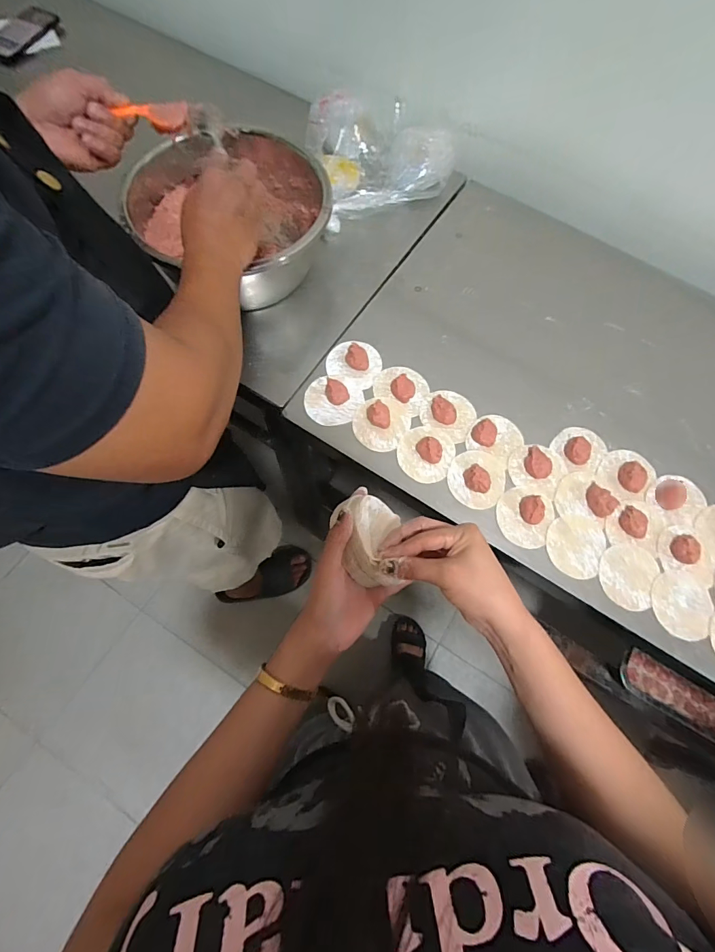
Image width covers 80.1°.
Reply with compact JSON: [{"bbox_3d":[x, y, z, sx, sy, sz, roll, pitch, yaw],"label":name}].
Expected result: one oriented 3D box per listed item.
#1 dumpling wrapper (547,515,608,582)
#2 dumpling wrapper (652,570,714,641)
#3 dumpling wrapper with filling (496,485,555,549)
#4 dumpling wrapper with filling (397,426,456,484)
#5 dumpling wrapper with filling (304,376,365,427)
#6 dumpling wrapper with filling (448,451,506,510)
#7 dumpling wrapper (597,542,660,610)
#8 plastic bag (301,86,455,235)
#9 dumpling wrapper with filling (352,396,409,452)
[{"bbox_3d":[0.292,0.091,0.567,0.074,0.004,0.085,30,72,8],"label":"dumpling wrapper"},{"bbox_3d":[0.420,0.166,0.547,0.077,0.004,0.082,1,71,-2],"label":"dumpling wrapper"},{"bbox_3d":[0.229,0.048,0.573,0.074,0.018,0.087,26,72,6],"label":"dumpling wrapper with filling"},{"bbox_3d":[0.097,-0.034,0.593,0.076,0.018,0.086,24,72,6],"label":"dumpling wrapper with filling"},{"bbox_3d":[-0.034,-0.111,0.614,0.083,0.021,0.076,5,71,-1],"label":"dumpling wrapper with filling"},{"bbox_3d":[0.167,0.000,0.586,0.077,0.017,0.084,1,71,-2],"label":"dumpling wrapper with filling"},{"bbox_3d":[0.356,0.129,0.557,0.072,0.004,0.084,27,72,7],"label":"dumpling wrapper"},{"bbox_3d":[0.020,-0.570,0.747,0.264,0.104,0.214,-26,74,-11],"label":"plastic bag"},{"bbox_3d":[0.033,-0.079,0.604,0.075,0.020,0.080,1,71,-2],"label":"dumpling wrapper with filling"}]

